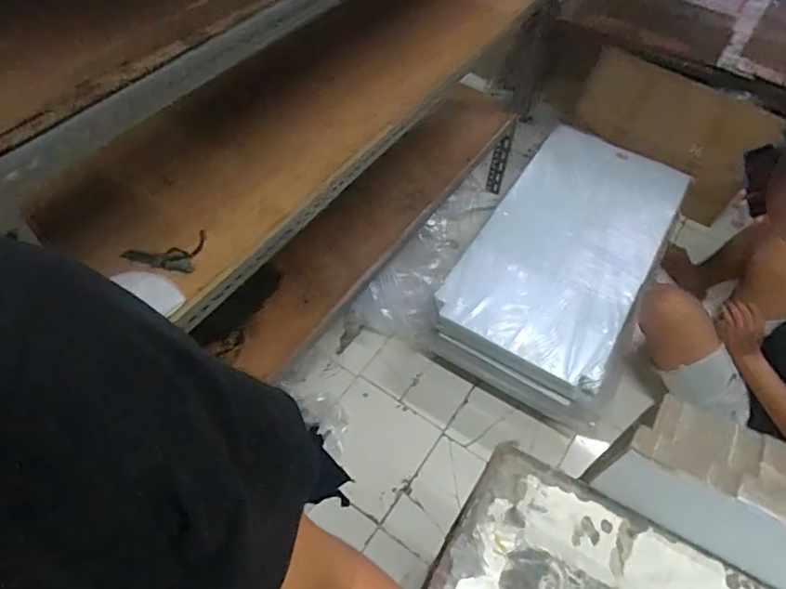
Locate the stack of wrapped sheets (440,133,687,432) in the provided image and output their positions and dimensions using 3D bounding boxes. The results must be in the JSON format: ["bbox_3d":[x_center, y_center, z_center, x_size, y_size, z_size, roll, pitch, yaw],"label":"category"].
[{"bbox_3d":[0.515,-0.110,1.650,0.510,0.268,0.902,25,57,16],"label":"stack of wrapped sheets"}]

